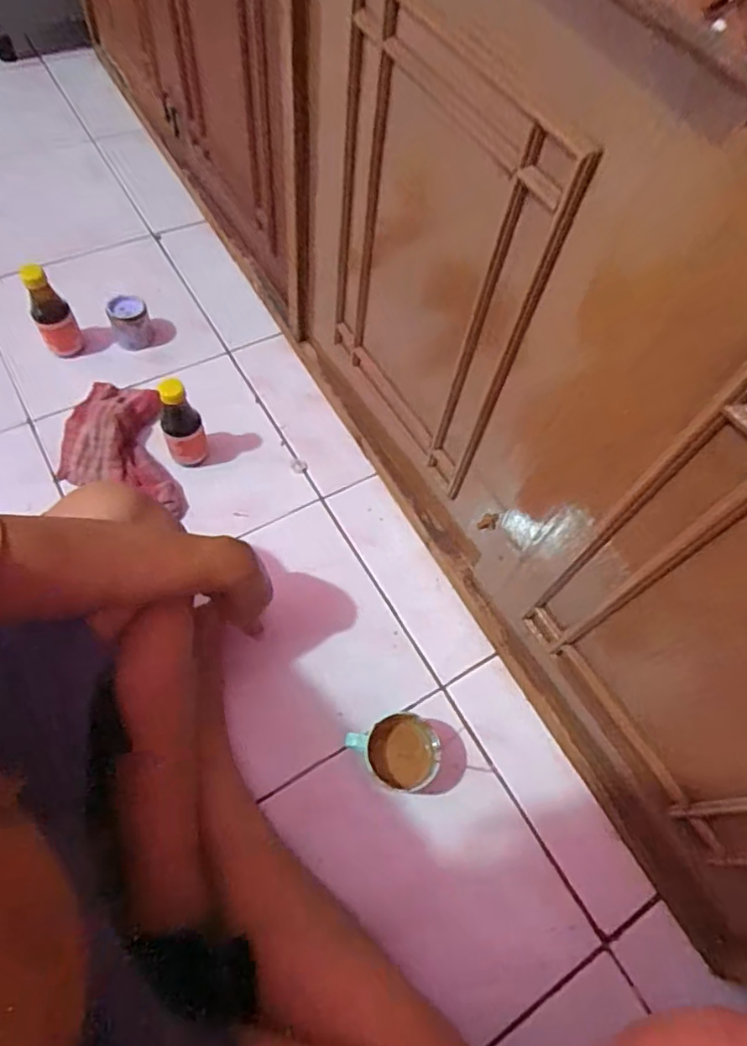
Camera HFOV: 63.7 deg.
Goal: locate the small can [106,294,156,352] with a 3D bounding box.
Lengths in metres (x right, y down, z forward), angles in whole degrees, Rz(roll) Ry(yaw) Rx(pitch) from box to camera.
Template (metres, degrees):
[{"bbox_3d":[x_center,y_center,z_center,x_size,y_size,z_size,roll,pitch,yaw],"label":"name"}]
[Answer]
[{"bbox_3d":[-0.394,-0.327,0.974,0.062,0.073,0.059,2,62,-4],"label":"small can"}]

